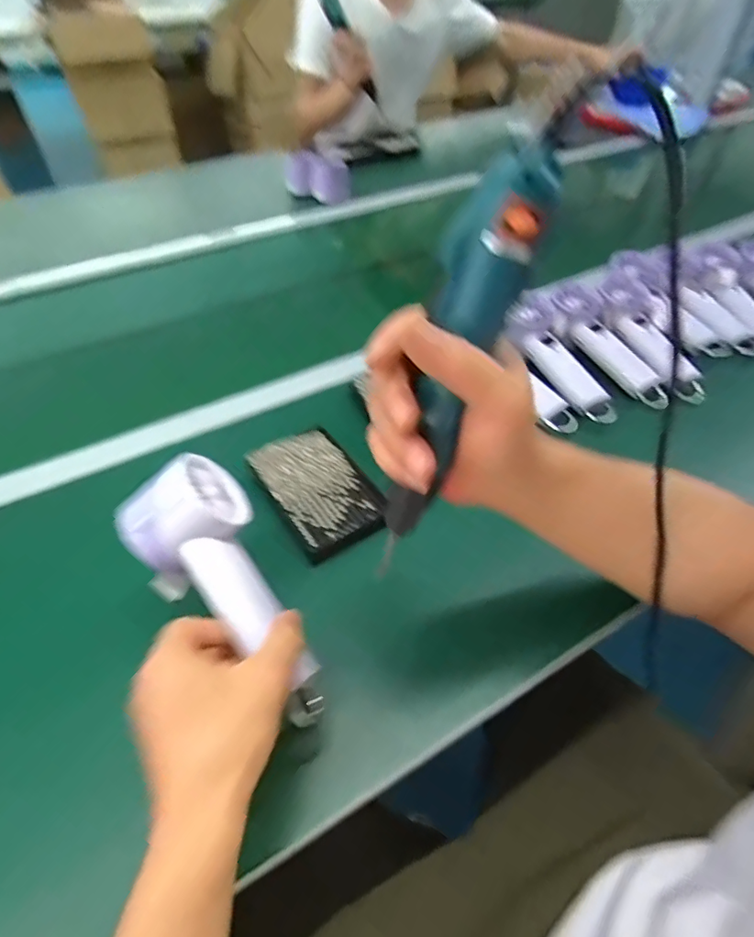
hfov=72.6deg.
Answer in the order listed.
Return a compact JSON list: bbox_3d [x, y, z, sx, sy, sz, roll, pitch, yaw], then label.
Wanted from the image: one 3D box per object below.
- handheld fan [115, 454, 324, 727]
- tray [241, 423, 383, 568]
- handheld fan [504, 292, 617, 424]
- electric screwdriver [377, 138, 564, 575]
[{"bbox_3d":[-0.096,0.084,0.357,0.081,0.061,0.188,-34,83,-27],"label":"handheld fan"},{"bbox_3d":[-0.058,0.018,0.503,0.088,0.027,0.135,-28,54,-23],"label":"tray"},{"bbox_3d":[0.214,-0.129,0.616,0.064,0.031,0.189,-21,68,-17],"label":"handheld fan"},{"bbox_3d":[0.037,-0.044,0.270,0.036,0.219,0.033,30,31,24],"label":"electric screwdriver"}]

